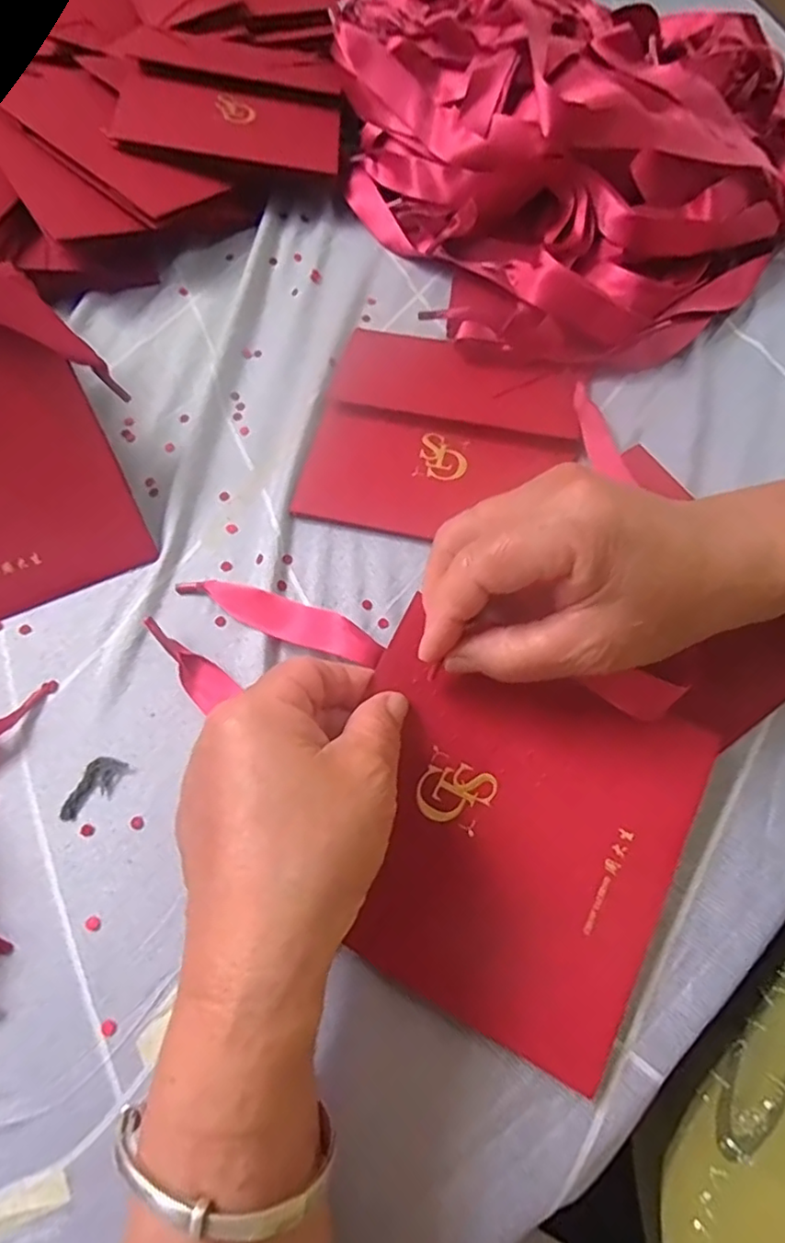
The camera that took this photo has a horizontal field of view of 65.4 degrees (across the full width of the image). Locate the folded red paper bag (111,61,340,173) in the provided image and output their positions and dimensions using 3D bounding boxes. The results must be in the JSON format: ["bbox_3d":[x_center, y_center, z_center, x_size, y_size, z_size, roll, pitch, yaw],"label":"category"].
[{"bbox_3d":[-0.106,-0.329,0.402,0.141,0.004,0.066,7,69,-6],"label":"folded red paper bag"}]

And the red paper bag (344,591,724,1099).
[{"bbox_3d":[0.039,0.078,0.239,0.132,0.020,0.130,25,68,12],"label":"red paper bag"}]

